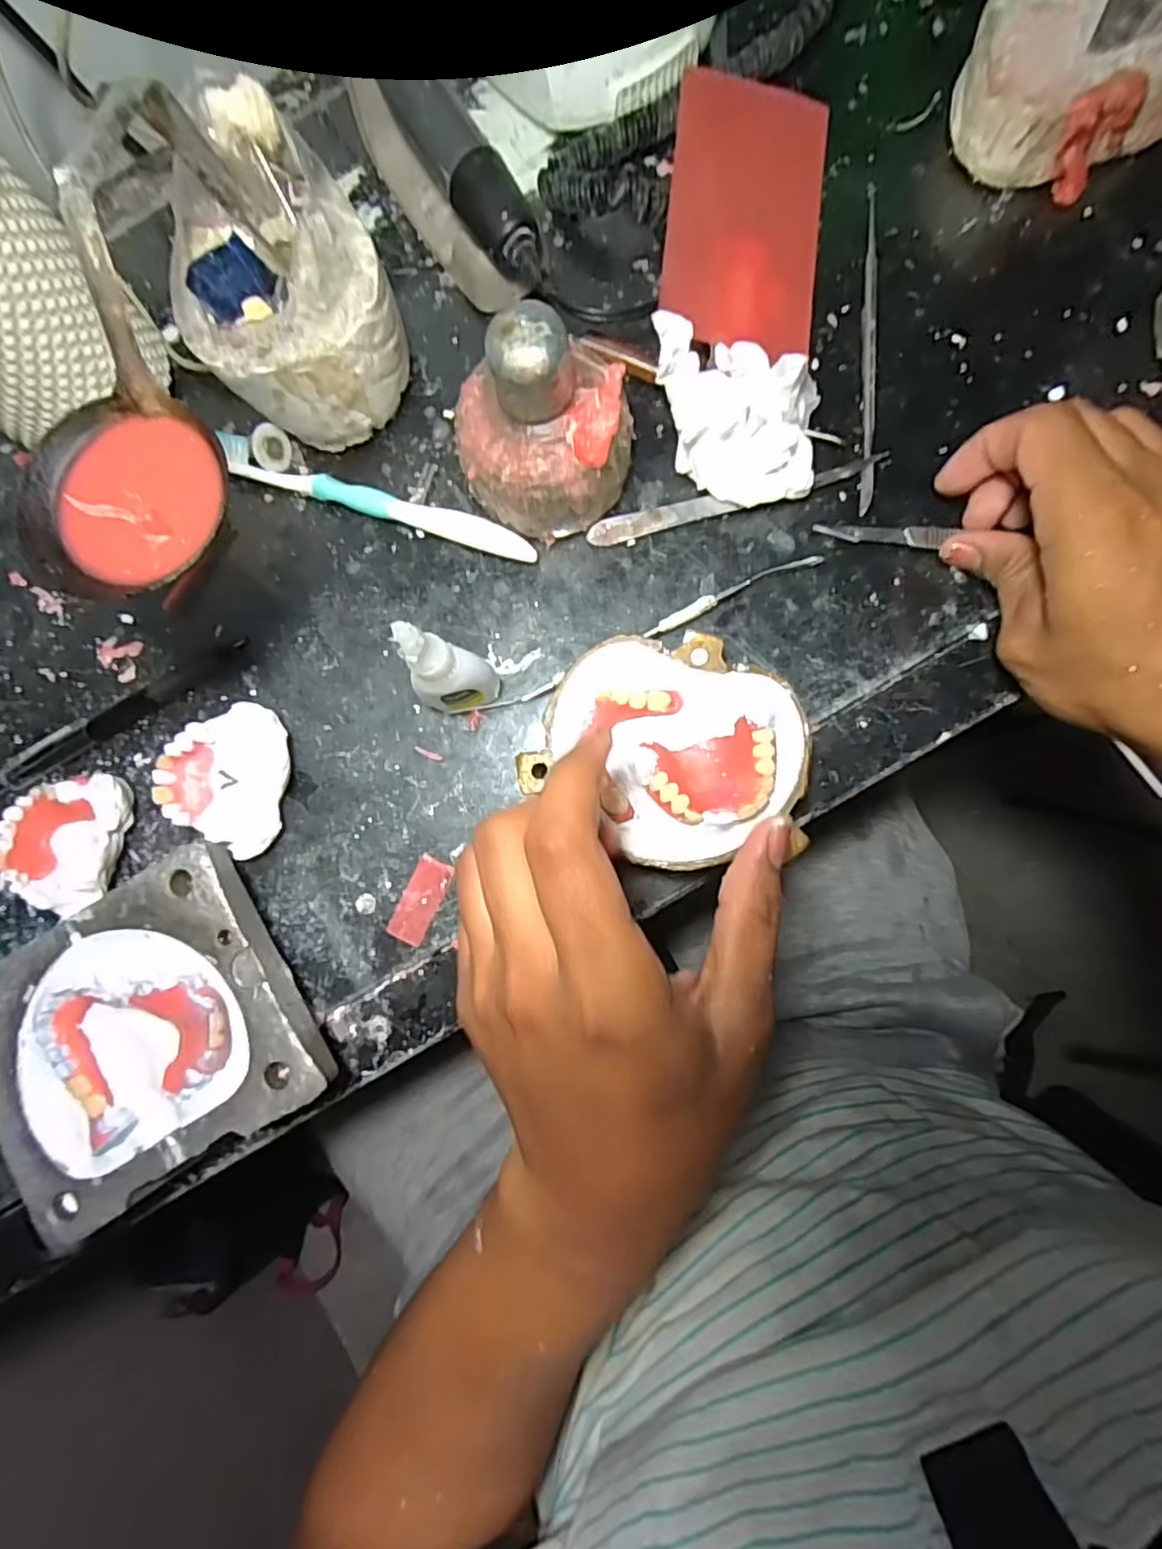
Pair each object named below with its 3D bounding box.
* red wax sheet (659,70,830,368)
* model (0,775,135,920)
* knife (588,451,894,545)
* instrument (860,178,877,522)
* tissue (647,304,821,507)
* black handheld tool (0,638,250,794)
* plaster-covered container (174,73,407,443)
[{"bbox_3d":[0.080,-0.264,0.297,0.077,0.004,0.134,7,86,-12],"label":"red wax sheet"},{"bbox_3d":[-0.239,0.033,0.290,0.057,0.027,0.059,-4,85,4],"label":"model"},{"bbox_3d":[0.071,-0.128,0.293,0.138,0.009,0.013,-12,84,3],"label":"knife"},{"bbox_3d":[0.135,-0.202,0.295,0.006,0.005,0.161,3,85,4],"label":"instrument"},{"bbox_3d":[0.067,-0.154,0.274,0.072,0.049,0.056,4,86,5],"label":"tissue"},{"bbox_3d":[-0.225,-0.030,0.305,0.138,0.012,0.016,-31,84,1],"label":"black handheld tool"},{"bbox_3d":[-0.123,-0.201,0.269,0.079,0.098,0.079,0,85,4],"label":"plaster-covered container"}]

